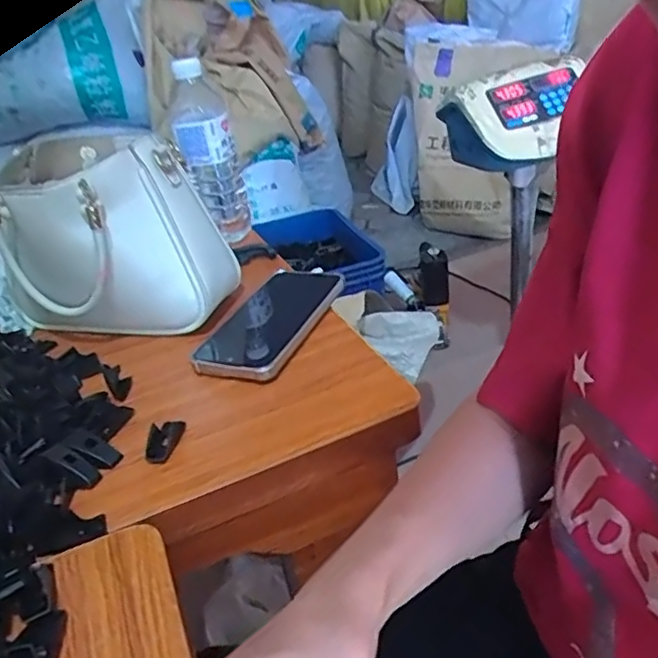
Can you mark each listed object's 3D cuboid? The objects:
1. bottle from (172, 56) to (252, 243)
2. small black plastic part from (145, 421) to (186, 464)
[{"bbox_3d":[-0.141,-0.206,0.723,0.062,0.209,0.063,-9,31,-2],"label":"bottle"},{"bbox_3d":[-0.123,0.081,0.447,0.022,0.011,0.042,1,32,15],"label":"small black plastic part"}]

